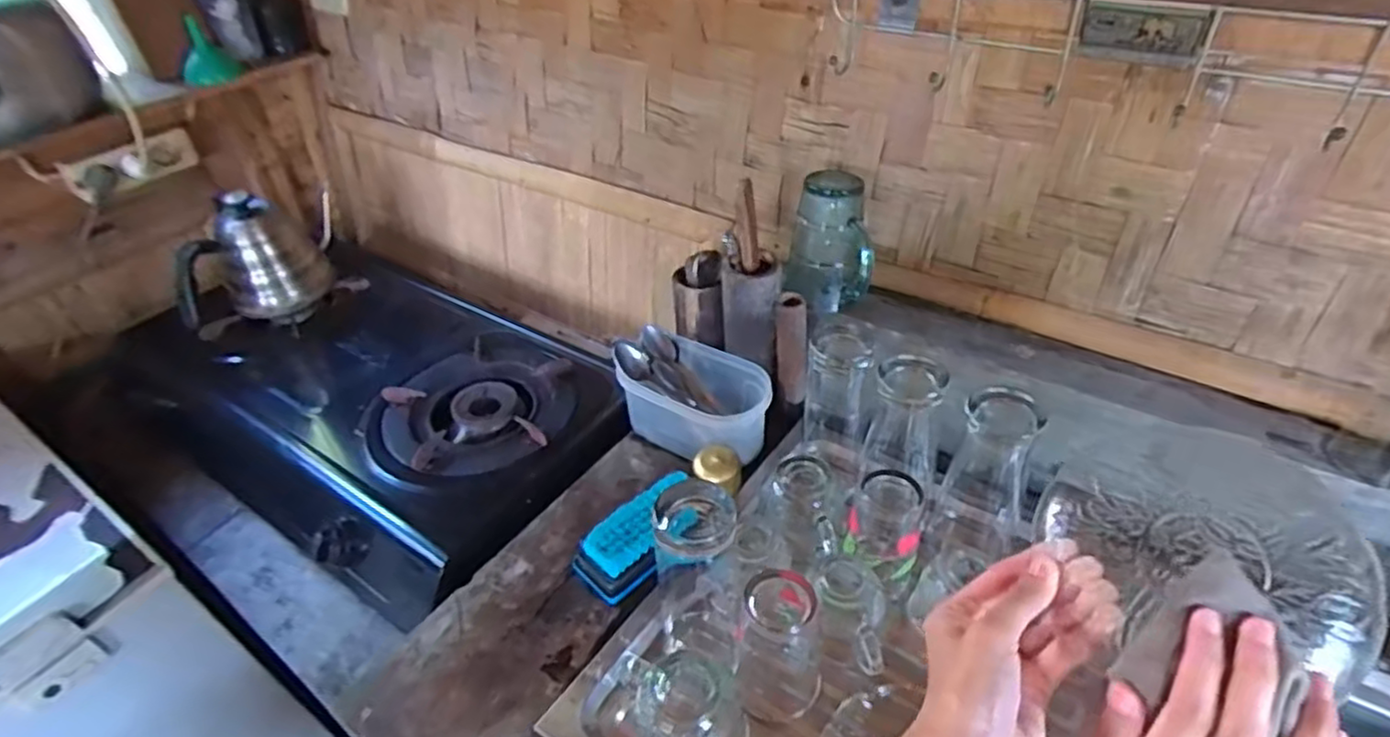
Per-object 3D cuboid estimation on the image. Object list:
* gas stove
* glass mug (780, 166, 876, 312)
[{"bbox_3d":[-0.414,0.045,0.913,0.651,0.132,0.367,22,48,28],"label":"gas stove"},{"bbox_3d":[0.133,-0.121,0.689,0.085,0.125,0.066,6,42,13],"label":"glass mug"}]

